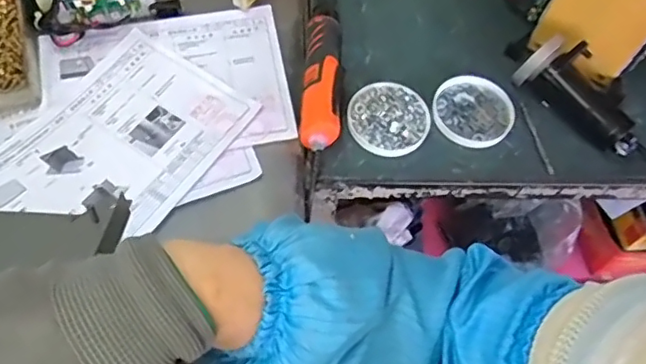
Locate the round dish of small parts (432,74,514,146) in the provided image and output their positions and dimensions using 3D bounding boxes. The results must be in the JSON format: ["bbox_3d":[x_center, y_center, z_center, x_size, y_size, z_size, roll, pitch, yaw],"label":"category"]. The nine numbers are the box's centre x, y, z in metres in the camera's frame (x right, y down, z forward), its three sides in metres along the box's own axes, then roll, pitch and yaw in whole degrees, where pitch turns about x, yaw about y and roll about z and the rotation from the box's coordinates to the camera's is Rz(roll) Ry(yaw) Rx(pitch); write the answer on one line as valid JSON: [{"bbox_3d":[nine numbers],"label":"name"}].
[{"bbox_3d":[0.191,-0.090,0.741,0.099,0.015,0.097,2,63,-3],"label":"round dish of small parts"}]

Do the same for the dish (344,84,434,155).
[{"bbox_3d":[0.081,-0.079,0.717,0.099,0.014,0.098,2,63,-3],"label":"dish"}]

